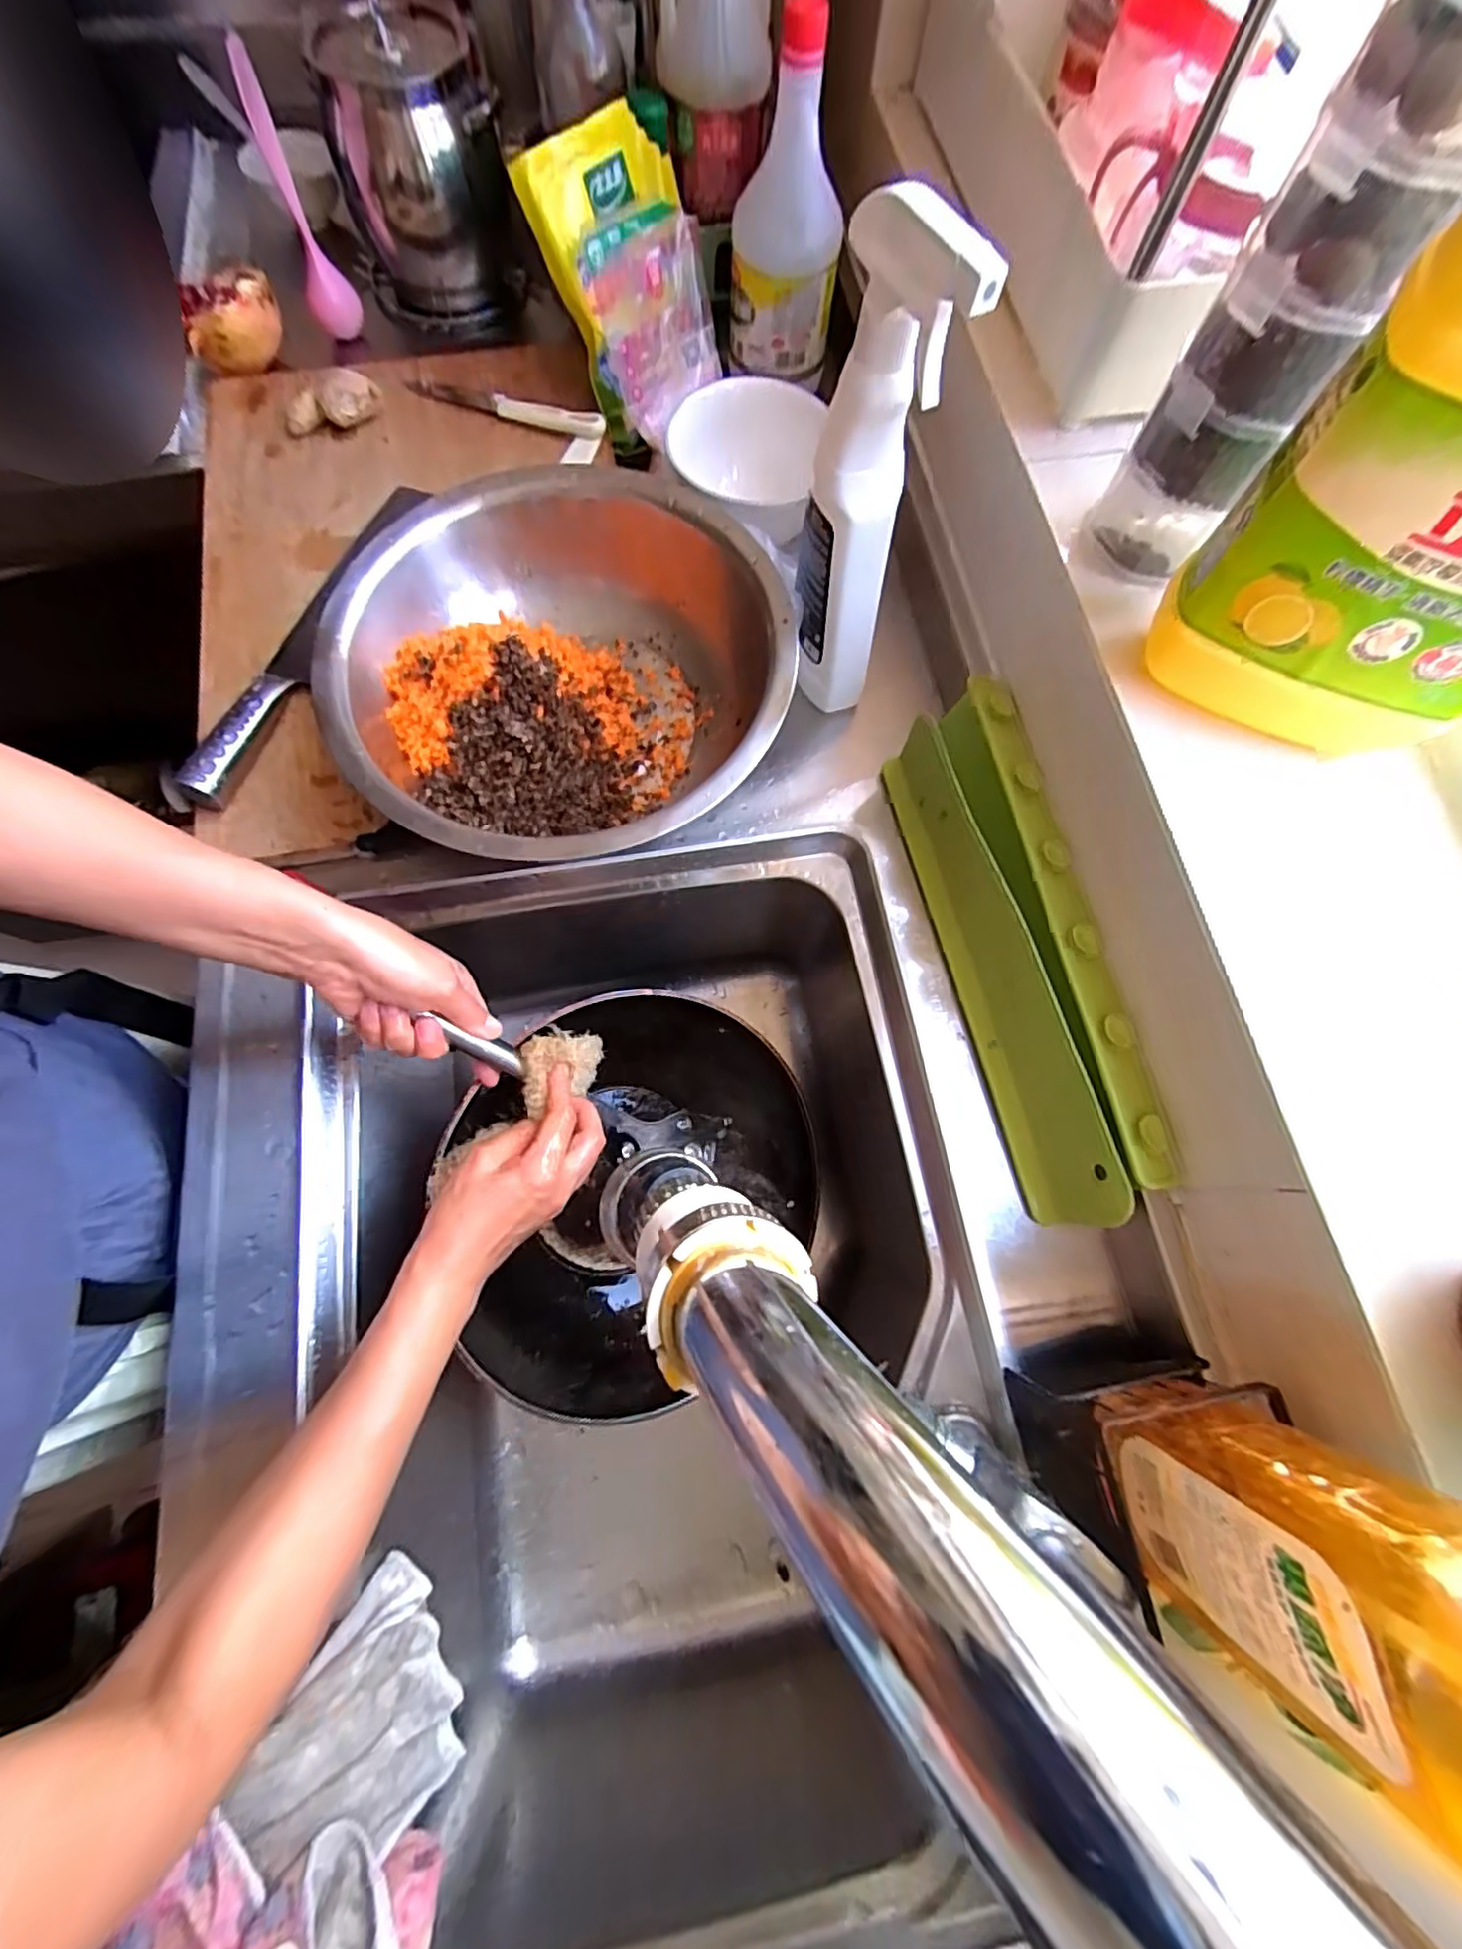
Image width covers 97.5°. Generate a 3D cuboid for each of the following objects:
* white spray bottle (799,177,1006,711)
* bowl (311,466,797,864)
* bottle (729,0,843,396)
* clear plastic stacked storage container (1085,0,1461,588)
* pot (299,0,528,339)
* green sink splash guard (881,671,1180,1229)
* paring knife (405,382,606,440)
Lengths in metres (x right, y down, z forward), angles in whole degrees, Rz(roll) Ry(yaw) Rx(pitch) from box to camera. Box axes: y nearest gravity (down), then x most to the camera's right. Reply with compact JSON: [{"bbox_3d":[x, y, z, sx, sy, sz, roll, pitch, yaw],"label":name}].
[{"bbox_3d":[0.075,-0.290,0.395,0.048,0.250,0.084,-22,75,-7],"label":"white spray bottle"},{"bbox_3d":[-0.113,-0.201,0.453,0.289,0.086,0.291,0,74,-1],"label":"bowl"},{"bbox_3d":[0.042,-0.599,0.512,0.088,0.182,0.073,8,74,1],"label":"bottle"},{"bbox_3d":[0.253,-0.299,0.301,0.063,0.225,0.080,32,76,8],"label":"clear plastic stacked storage container"},{"bbox_3d":[-0.289,-0.739,0.595,0.154,0.155,0.146,-16,75,-6],"label":"pot"},{"bbox_3d":[0.193,-0.021,0.444,0.070,0.106,0.350,-11,74,-4],"label":"green sink splash guard"},{"bbox_3d":[-0.201,-0.510,0.574,0.182,0.018,0.022,19,74,5],"label":"paring knife"}]

